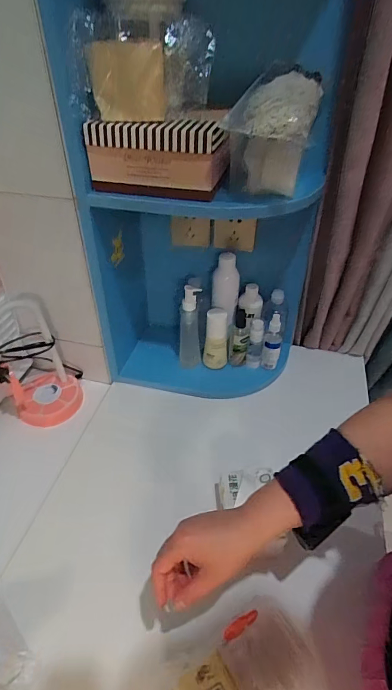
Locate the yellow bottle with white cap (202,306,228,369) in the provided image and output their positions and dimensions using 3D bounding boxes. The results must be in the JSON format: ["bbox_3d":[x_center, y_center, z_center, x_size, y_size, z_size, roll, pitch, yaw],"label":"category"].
[{"bbox_3d":[0.043,-0.011,0.855,0.055,0.145,0.050,2,40,2],"label":"yellow bottle with white cap"}]

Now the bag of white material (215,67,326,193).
[{"bbox_3d":[0.103,-0.281,0.538,0.104,0.142,0.129,13,41,15],"label":"bag of white material"}]

